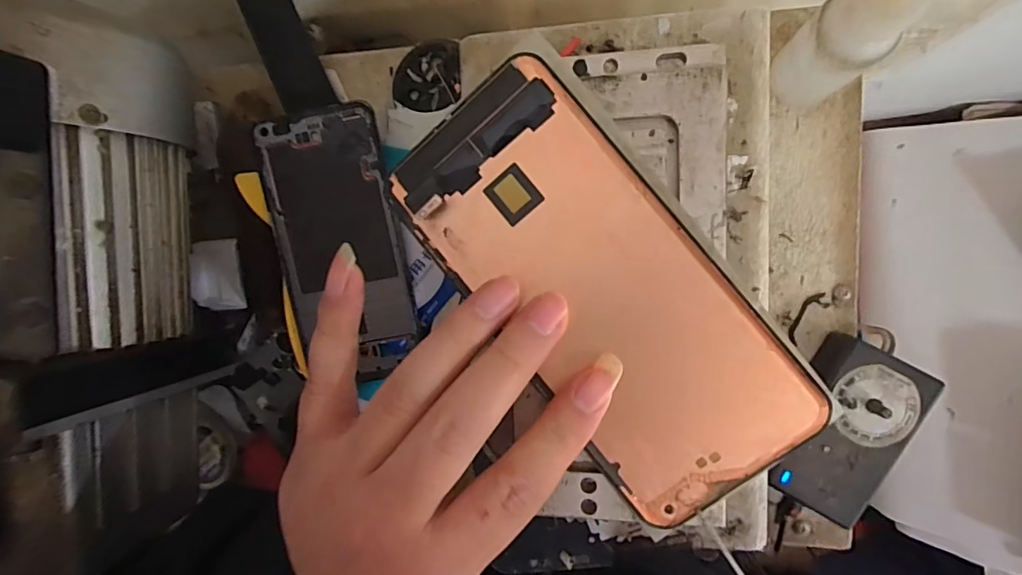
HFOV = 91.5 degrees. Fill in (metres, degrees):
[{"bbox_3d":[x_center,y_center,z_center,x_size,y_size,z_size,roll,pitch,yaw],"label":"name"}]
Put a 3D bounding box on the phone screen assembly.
[{"bbox_3d":[0.031,0.001,0.174,0.073,0.007,0.161,-40,87,8],"label":"phone screen assembly"}]

